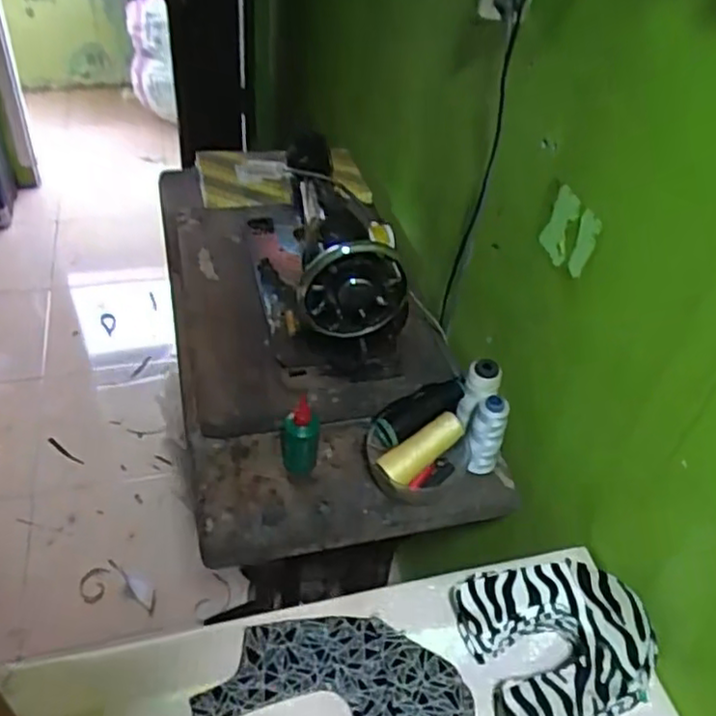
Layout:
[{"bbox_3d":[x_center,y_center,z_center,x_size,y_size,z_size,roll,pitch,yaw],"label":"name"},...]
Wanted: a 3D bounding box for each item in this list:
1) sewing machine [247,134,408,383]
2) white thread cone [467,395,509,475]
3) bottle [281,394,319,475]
[{"bbox_3d":[-0.055,-0.171,1.013,0.177,0.219,0.386,-6,44,-13],"label":"sewing machine"},{"bbox_3d":[0.156,0.096,0.840,0.039,0.109,0.035,18,43,12],"label":"white thread cone"},{"bbox_3d":[-0.069,0.094,0.825,0.046,0.108,0.039,2,42,-5],"label":"bottle"}]

